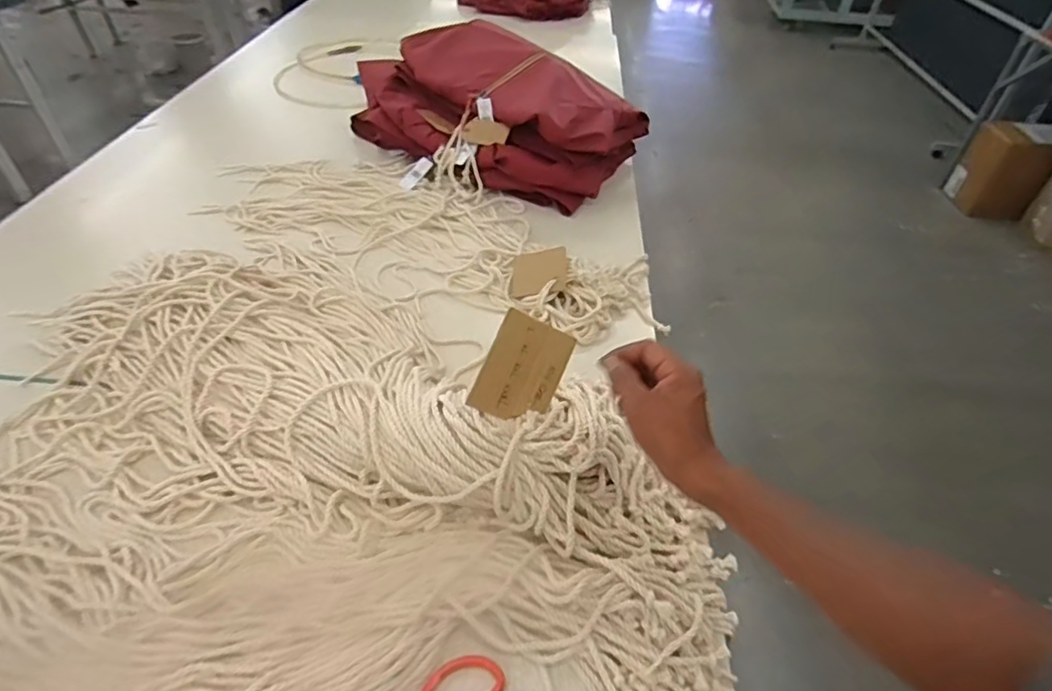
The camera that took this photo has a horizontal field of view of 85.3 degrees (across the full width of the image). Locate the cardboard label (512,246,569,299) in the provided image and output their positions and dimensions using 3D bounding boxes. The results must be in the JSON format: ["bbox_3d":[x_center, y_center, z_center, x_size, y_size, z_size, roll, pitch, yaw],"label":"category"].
[{"bbox_3d":[0.022,-0.118,0.919,0.091,0.009,0.084,-8,63,18],"label":"cardboard label"}]

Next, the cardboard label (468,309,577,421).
[{"bbox_3d":[-0.003,0.027,0.611,0.085,0.109,0.006,26,-2,-19],"label":"cardboard label"}]

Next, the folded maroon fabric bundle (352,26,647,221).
[{"bbox_3d":[-0.059,-0.519,1.251,0.576,0.204,0.357,27,49,23],"label":"folded maroon fabric bundle"}]

